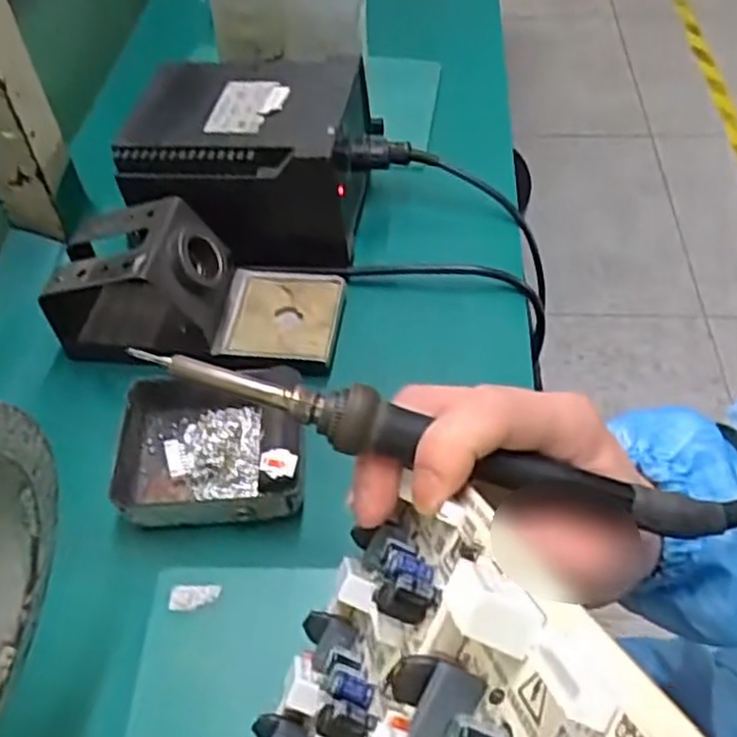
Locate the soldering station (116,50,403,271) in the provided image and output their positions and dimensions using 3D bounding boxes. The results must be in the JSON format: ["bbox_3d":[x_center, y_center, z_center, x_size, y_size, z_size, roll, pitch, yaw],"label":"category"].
[{"bbox_3d":[-0.065,-0.144,0.485,0.149,0.081,0.138,10,53,11],"label":"soldering station"}]

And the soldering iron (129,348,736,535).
[{"bbox_3d":[0.004,0.019,0.235,0.166,0.021,0.021,17,54,4],"label":"soldering iron"}]

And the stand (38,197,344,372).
[{"bbox_3d":[-0.100,-0.049,0.428,0.163,0.075,0.075,5,52,7],"label":"stand"}]

